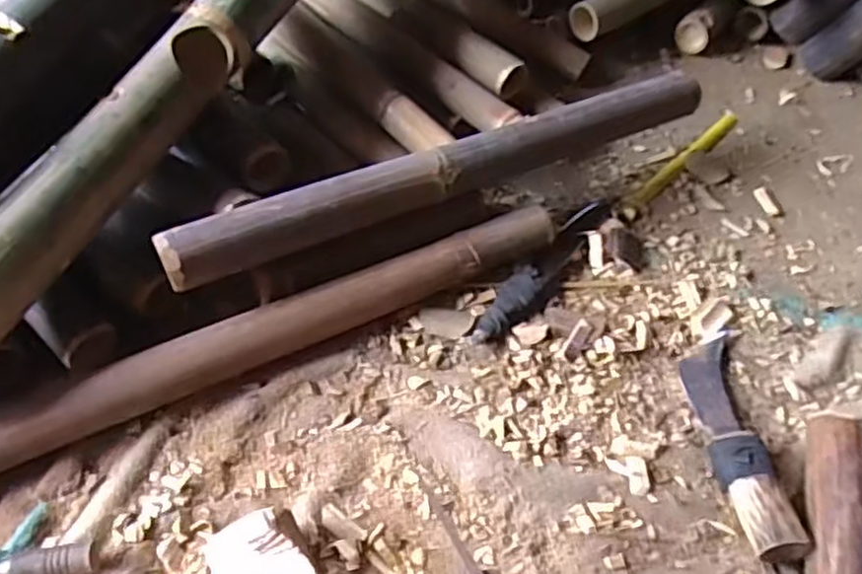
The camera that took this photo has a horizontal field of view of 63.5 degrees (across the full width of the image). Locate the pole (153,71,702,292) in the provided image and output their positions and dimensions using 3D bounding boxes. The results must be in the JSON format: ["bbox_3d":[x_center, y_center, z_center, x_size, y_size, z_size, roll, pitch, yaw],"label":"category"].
[{"bbox_3d":[0.038,-0.132,0.746,0.645,0.054,0.056,-23,58,-21],"label":"pole"}]

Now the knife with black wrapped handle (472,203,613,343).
[{"bbox_3d":[0.129,-0.026,0.785,0.033,0.023,0.273,34,57,19],"label":"knife with black wrapped handle"}]

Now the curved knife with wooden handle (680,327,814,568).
[{"bbox_3d":[0.293,0.137,0.660,0.063,0.041,0.236,-1,53,-6],"label":"curved knife with wooden handle"}]

